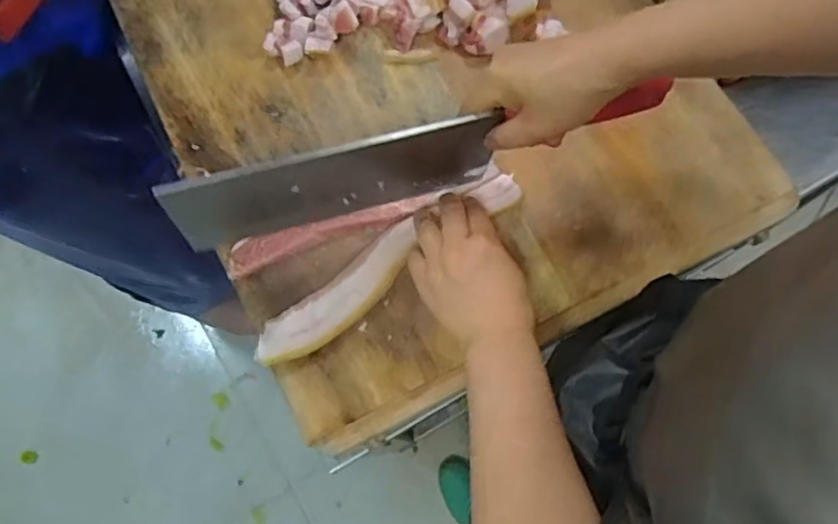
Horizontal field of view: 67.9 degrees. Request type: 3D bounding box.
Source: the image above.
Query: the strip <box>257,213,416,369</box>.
[{"bbox_3d":[-0.061,0.028,0.495,0.153,0.021,0.041,-40,76,-4],"label":"strip"}]

